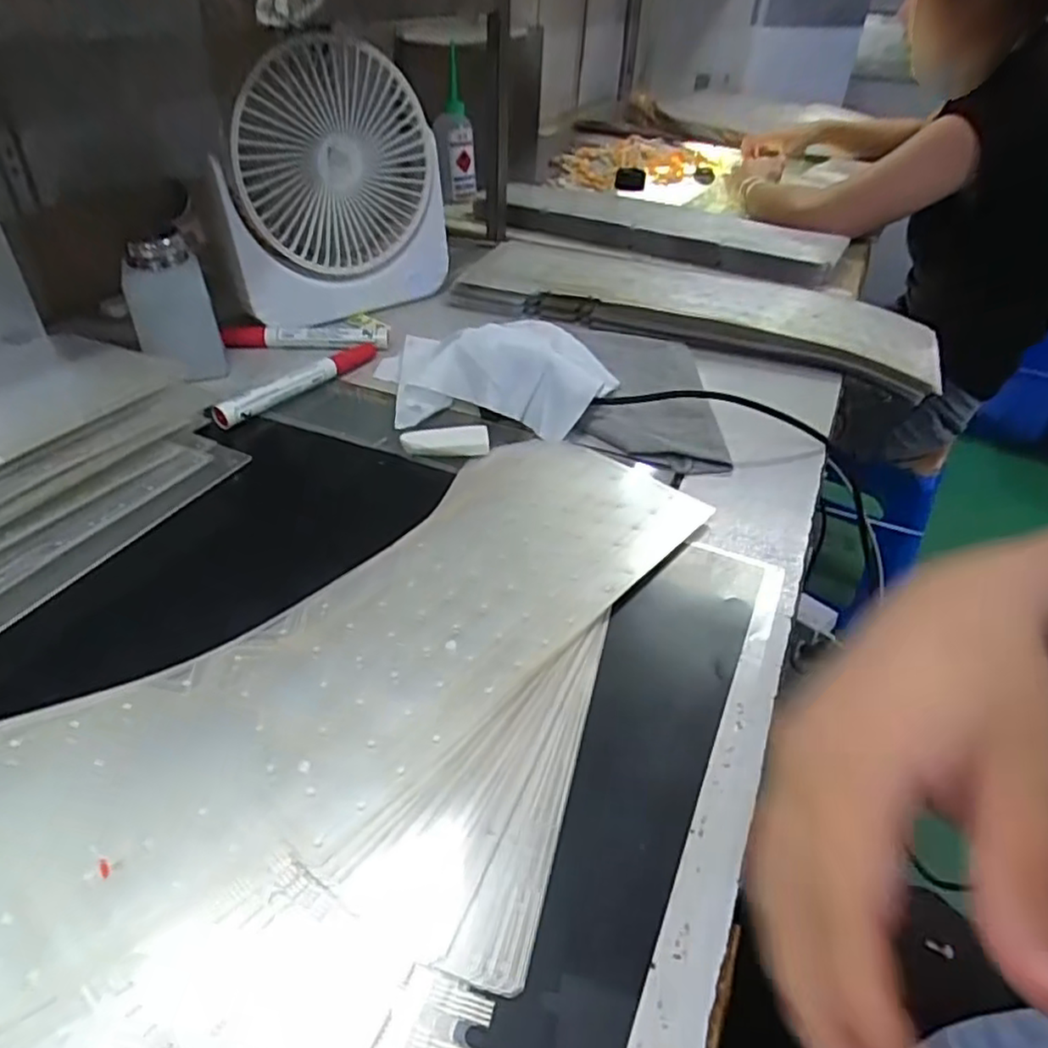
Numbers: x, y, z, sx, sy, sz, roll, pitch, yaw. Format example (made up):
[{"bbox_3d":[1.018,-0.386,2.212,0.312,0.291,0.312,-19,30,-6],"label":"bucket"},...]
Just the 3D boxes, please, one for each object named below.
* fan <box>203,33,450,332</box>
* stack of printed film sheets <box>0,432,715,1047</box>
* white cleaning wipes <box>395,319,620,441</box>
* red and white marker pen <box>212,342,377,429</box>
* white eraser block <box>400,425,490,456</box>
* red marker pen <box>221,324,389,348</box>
[{"bbox_3d":[-0.154,-0.265,0.542,0.167,0.191,0.063,-26,47,-32],"label":"fan"},{"bbox_3d":[-0.059,0.058,0.276,0.218,0.067,0.434,17,41,16],"label":"stack of printed film sheets"},{"bbox_3d":[-0.013,-0.117,0.482,0.152,0.044,0.122,1,39,-3],"label":"white cleaning wipes"},{"bbox_3d":[-0.161,-0.107,0.494,0.020,0.015,0.140,22,42,21],"label":"red and white marker pen"},{"bbox_3d":[-0.050,-0.054,0.435,0.055,0.009,0.021,0,39,-4],"label":"white eraser block"},{"bbox_3d":[-0.174,-0.152,0.543,0.127,0.017,0.022,1,39,-3],"label":"red marker pen"}]

